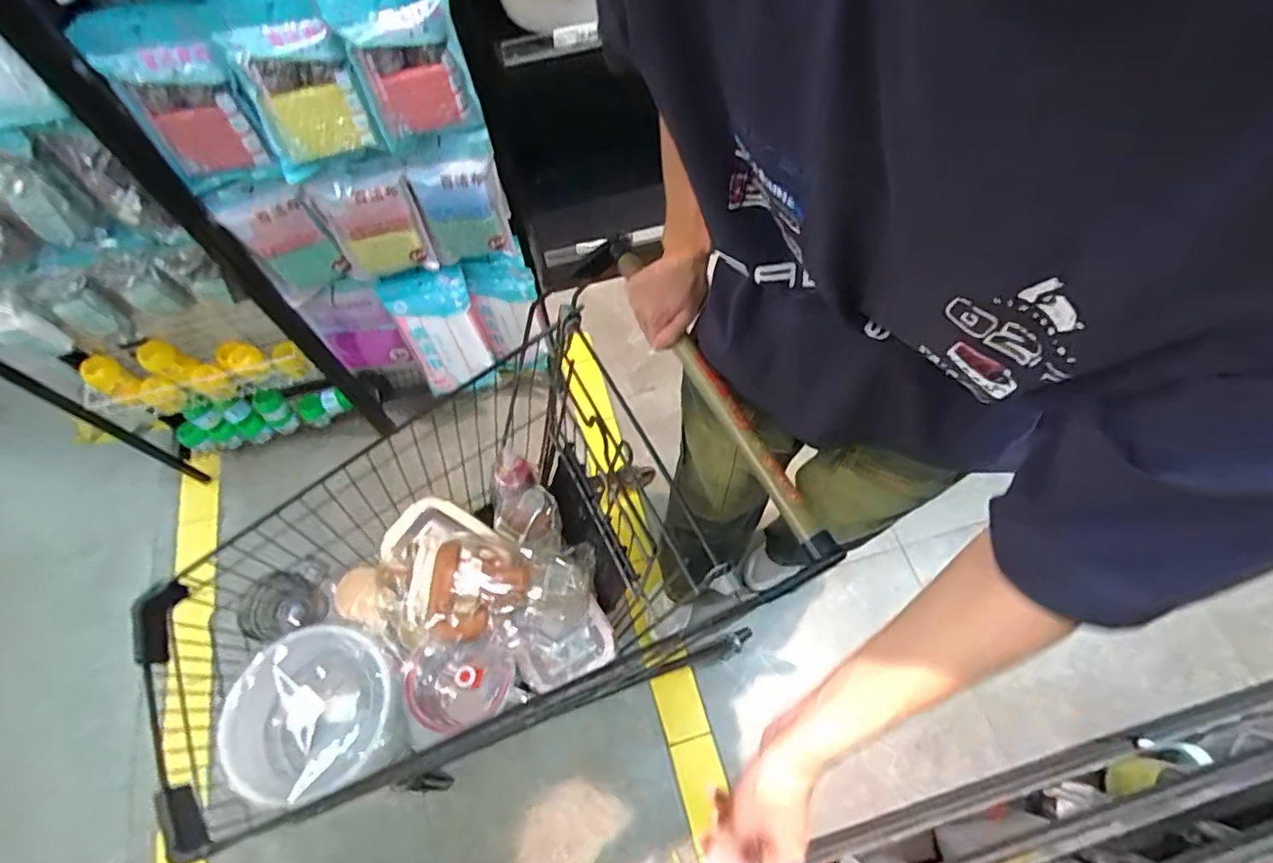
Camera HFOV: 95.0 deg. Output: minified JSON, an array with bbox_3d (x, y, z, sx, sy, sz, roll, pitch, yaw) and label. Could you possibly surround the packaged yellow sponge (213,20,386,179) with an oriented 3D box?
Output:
[{"bbox_3d":[-0.464,-0.467,0.822,0.151,0.180,0.055,-24,64,-11],"label":"packaged yellow sponge"}]

